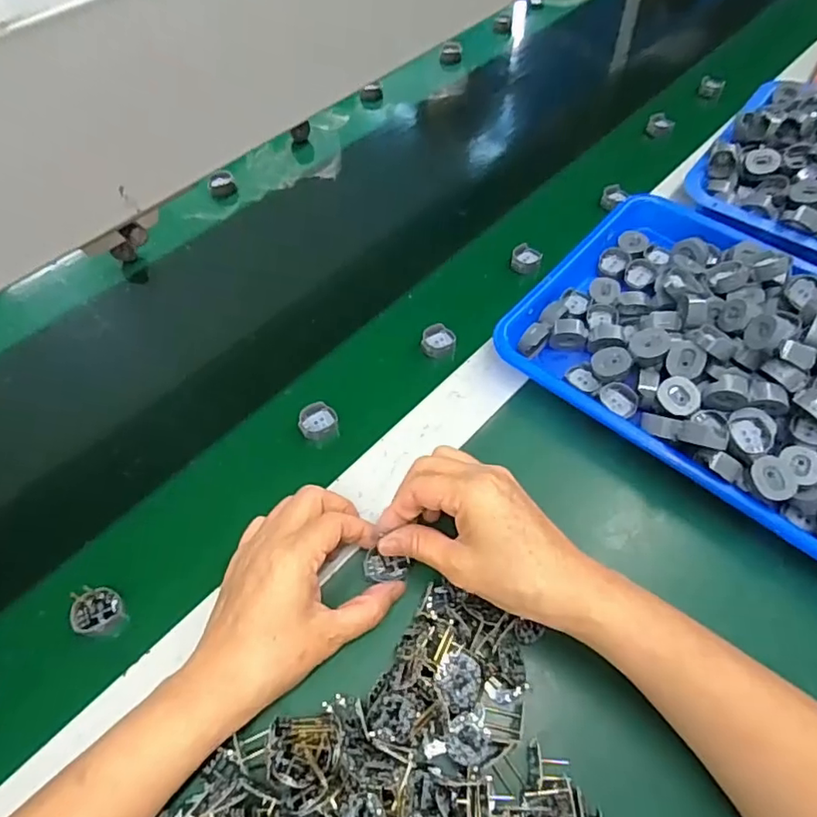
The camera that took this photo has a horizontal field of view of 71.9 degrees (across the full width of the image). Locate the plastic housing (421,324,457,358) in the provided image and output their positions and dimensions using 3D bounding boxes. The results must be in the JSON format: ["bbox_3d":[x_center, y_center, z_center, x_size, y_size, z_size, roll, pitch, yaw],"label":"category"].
[{"bbox_3d":[0.026,-0.057,0.482,0.029,0.016,0.028,-1,57,1],"label":"plastic housing"}]

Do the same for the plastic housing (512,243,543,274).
[{"bbox_3d":[0.112,-0.141,0.534,0.027,0.012,0.027,-1,57,1],"label":"plastic housing"}]

